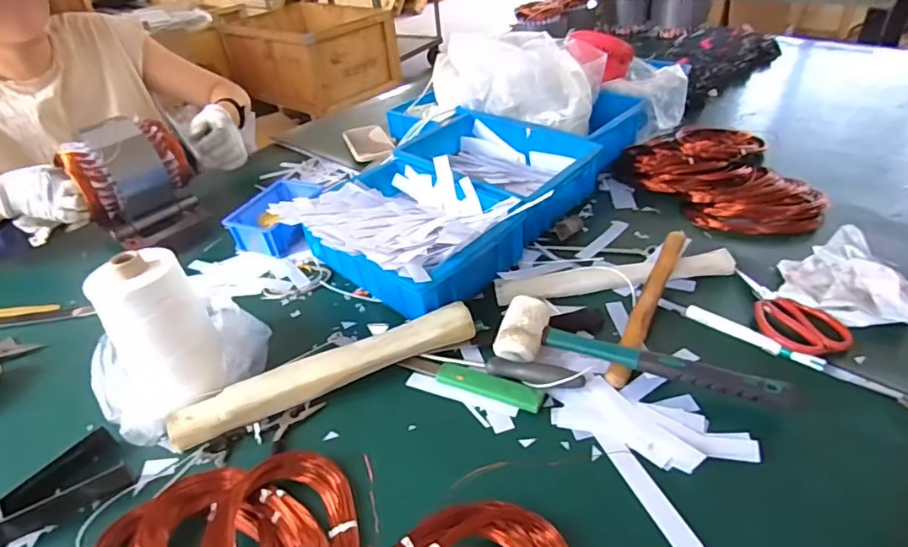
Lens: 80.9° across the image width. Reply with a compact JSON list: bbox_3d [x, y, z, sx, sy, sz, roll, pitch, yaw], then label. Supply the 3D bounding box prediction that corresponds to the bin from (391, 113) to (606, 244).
[{"bbox_3d":[0.062,-0.166,0.865,0.277,0.084,0.205,25,47,35],"label":"bin"}]

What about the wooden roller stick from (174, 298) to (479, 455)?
[{"bbox_3d":[-0.136,0.111,0.593,0.334,0.041,0.046,-18,38,-15],"label":"wooden roller stick"}]

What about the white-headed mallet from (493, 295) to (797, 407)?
[{"bbox_3d":[0.182,0.092,0.544,0.283,0.045,0.063,14,41,25],"label":"white-headed mallet"}]

